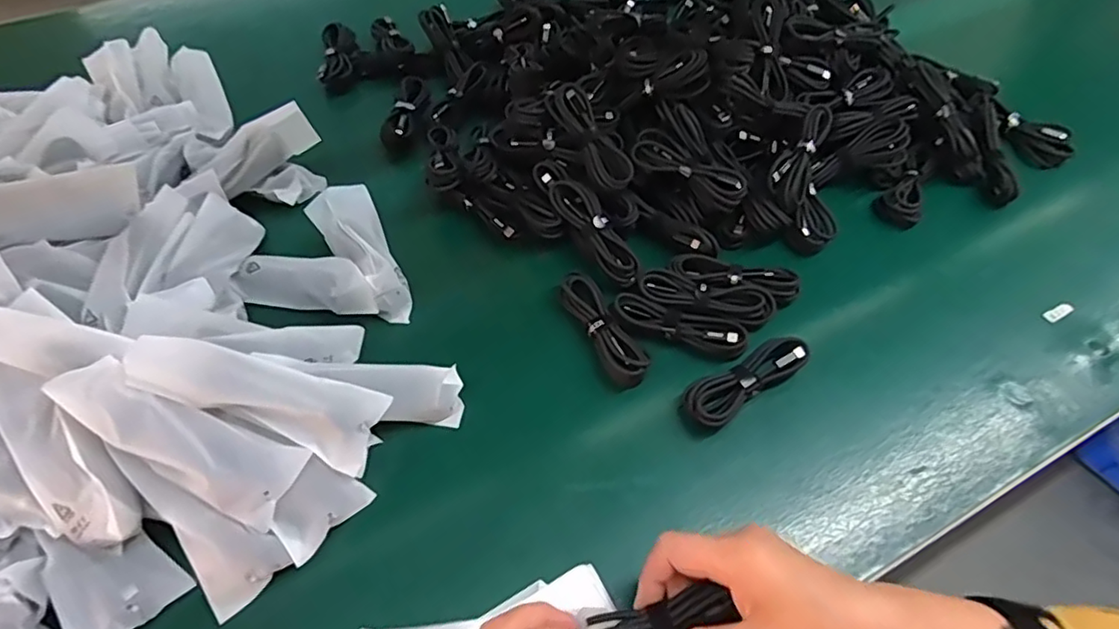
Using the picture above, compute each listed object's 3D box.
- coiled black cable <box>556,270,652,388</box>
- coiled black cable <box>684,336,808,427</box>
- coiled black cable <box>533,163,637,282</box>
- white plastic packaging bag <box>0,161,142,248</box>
[{"bbox_3d":[0.037,0.012,0.491,0.031,0.032,0.106,-23,59,-16],"label":"coiled black cable"},{"bbox_3d":[0.145,0.052,0.464,0.113,0.026,0.034,-30,61,-20],"label":"coiled black cable"},{"bbox_3d":[0.024,-0.089,0.530,0.035,0.026,0.140,-29,72,-21],"label":"coiled black cable"},{"bbox_3d":[-0.402,-0.075,0.444,0.152,0.049,0.013,-21,13,-30],"label":"white plastic packaging bag"}]

